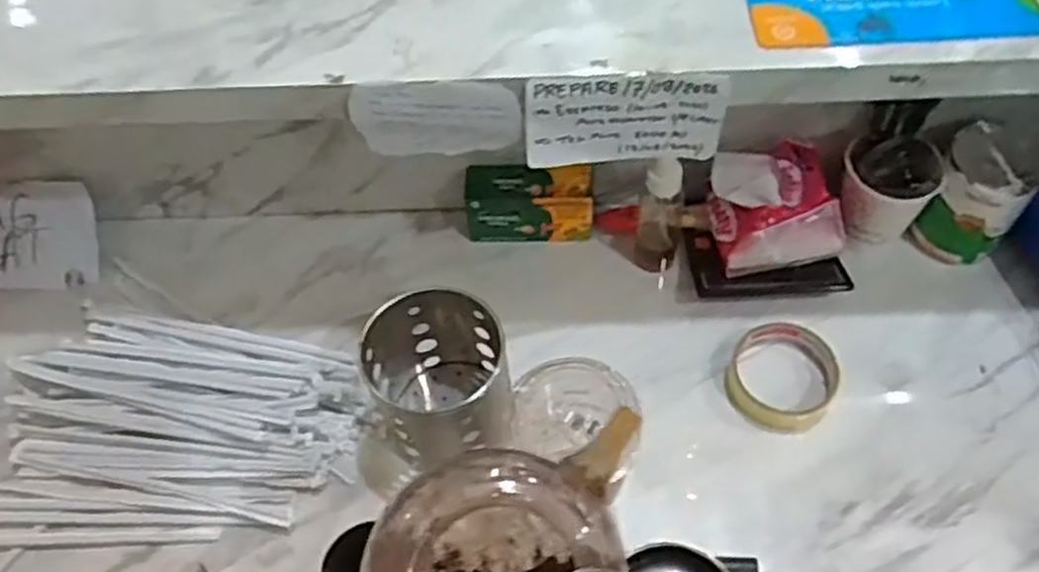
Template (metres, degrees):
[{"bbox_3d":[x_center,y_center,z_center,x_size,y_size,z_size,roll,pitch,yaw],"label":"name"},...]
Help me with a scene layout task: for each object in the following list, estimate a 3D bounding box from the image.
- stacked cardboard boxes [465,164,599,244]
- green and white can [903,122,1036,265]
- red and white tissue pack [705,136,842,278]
[{"bbox_3d":[0.010,-0.076,0.718,0.113,0.054,0.043,3,58,6],"label":"stacked cardboard boxes"},{"bbox_3d":[0.381,-0.074,0.667,0.070,0.101,0.070,26,63,19],"label":"green and white can"},{"bbox_3d":[0.213,-0.068,0.670,0.101,0.055,0.091,-5,57,0],"label":"red and white tissue pack"}]

